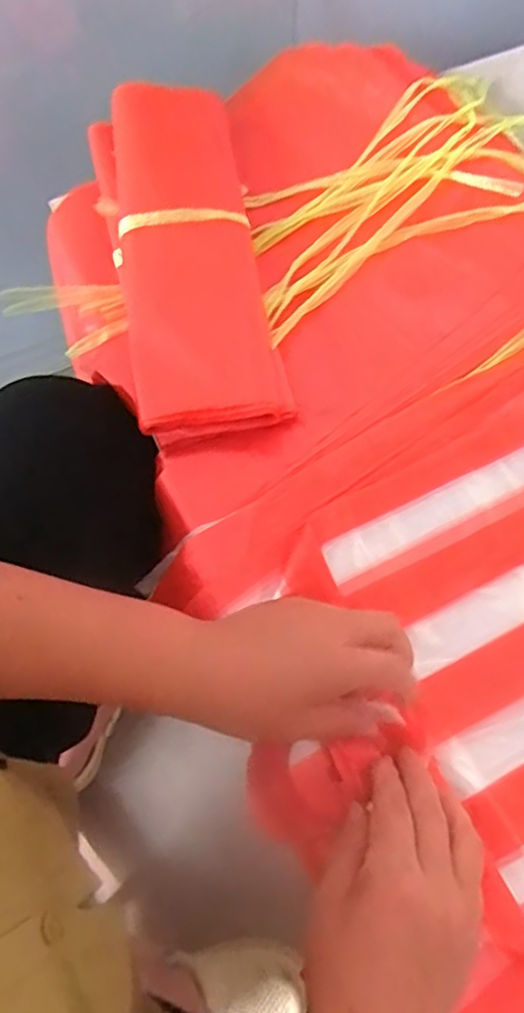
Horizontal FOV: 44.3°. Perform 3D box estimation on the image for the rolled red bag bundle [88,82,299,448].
[{"bbox_3d":[-0.069,-0.226,0.566,0.126,0.044,0.361,-11,68,-5],"label":"rolled red bag bundle"}]

